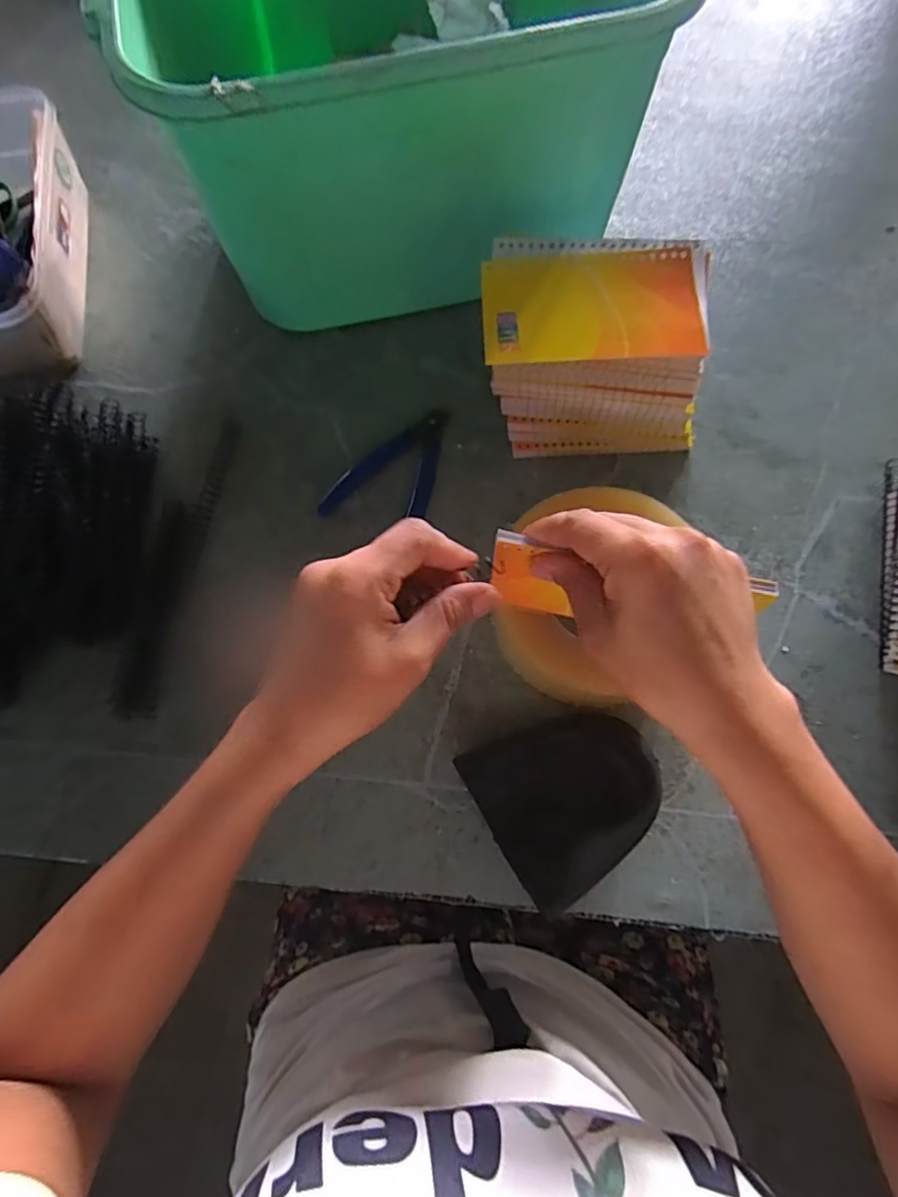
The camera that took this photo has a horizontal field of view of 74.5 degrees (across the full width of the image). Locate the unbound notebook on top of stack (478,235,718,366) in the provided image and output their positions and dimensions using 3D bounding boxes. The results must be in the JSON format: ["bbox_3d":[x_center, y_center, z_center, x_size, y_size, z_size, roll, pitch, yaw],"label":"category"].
[{"bbox_3d":[0.089,-0.183,0.356,0.134,0.005,0.088,-2,72,1],"label":"unbound notebook on top of stack"}]

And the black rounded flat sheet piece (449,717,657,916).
[{"bbox_3d":[0.071,0.116,0.355,0.101,0.028,0.095,-32,74,-8],"label":"black rounded flat sheet piece"}]

